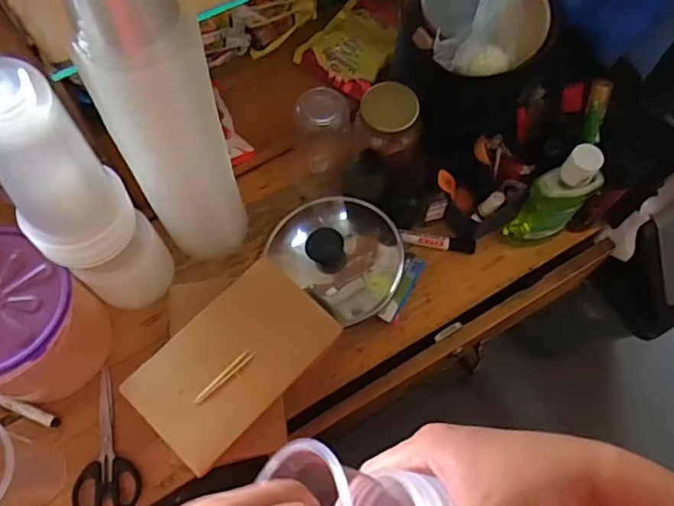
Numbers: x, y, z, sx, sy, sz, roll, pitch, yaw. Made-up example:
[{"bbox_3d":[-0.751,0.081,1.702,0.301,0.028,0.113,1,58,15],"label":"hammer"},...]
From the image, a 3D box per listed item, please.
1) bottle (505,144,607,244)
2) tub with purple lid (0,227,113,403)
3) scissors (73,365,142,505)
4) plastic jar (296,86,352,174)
[{"bbox_3d":[0.236,-0.056,0.613,0.064,0.174,0.037,-26,72,-10],"label":"bottle"},{"bbox_3d":[-0.319,0.072,0.566,0.139,0.139,0.127,0,69,-1],"label":"tub with purple lid"},{"bbox_3d":[-0.241,0.193,0.591,0.064,0.009,0.145,-8,69,-4],"label":"scissors"},{"bbox_3d":[-0.014,-0.137,0.668,0.059,0.137,0.058,0,69,-1],"label":"plastic jar"}]

